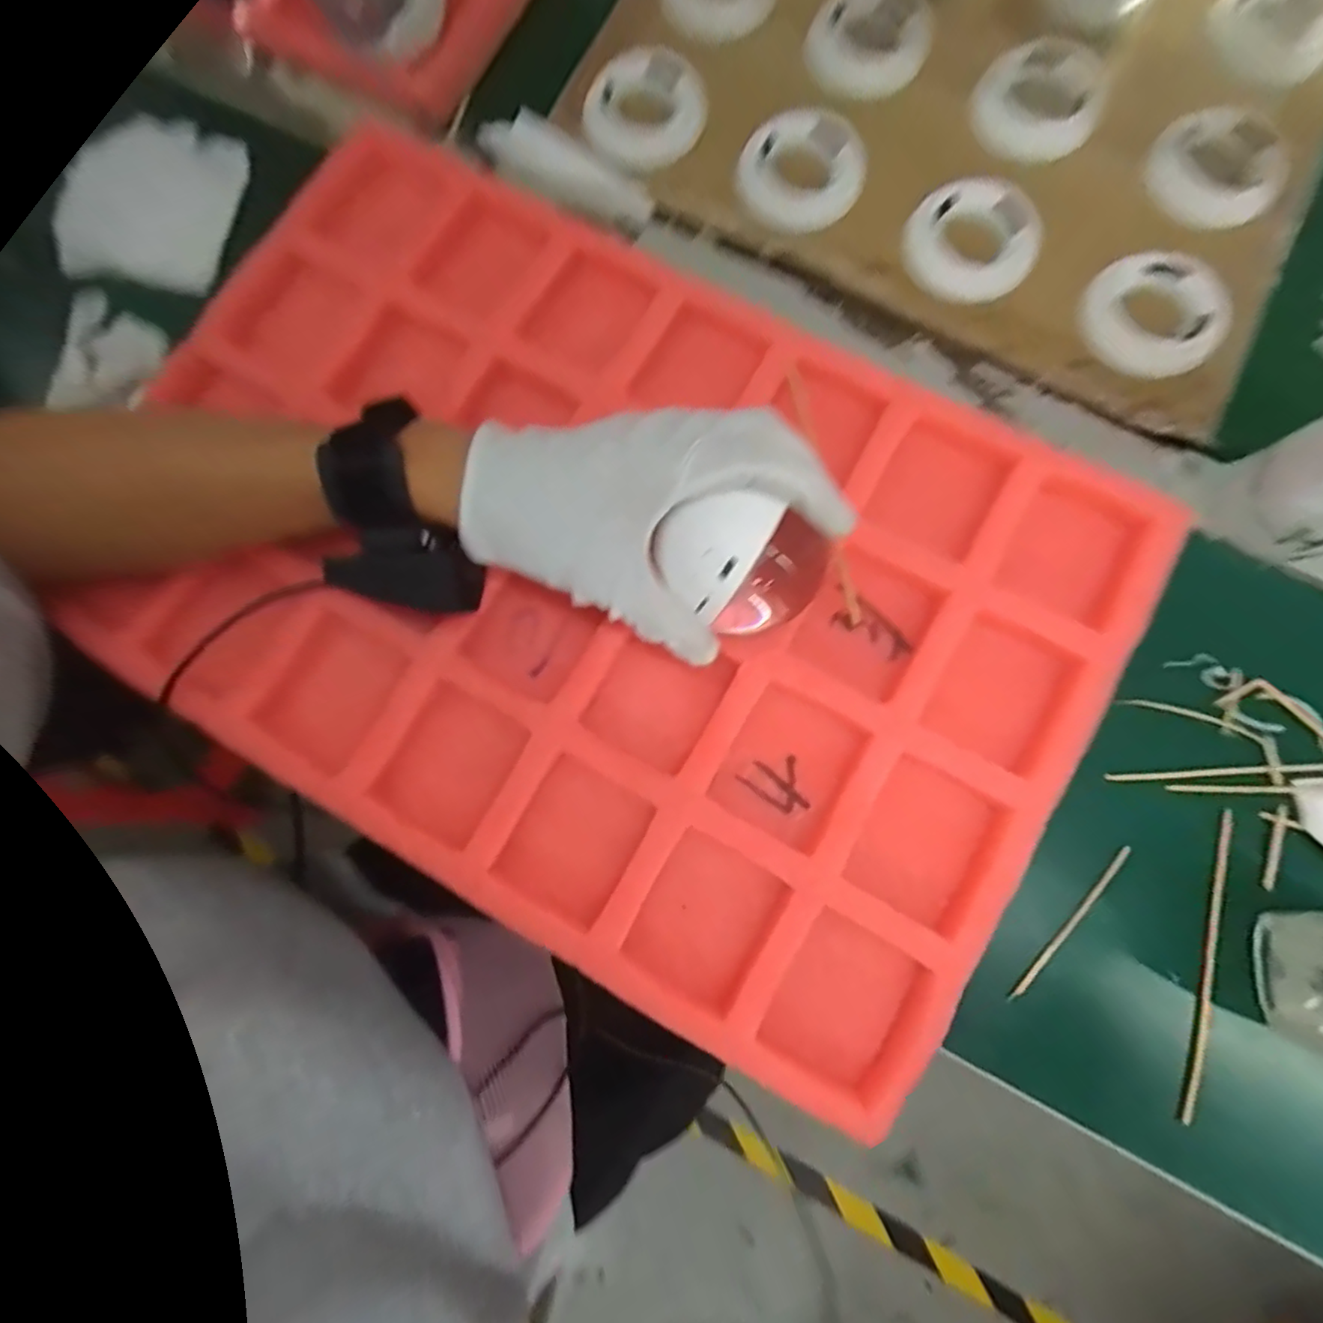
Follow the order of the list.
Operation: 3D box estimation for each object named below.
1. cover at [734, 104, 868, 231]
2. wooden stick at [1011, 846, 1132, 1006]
[{"bbox_3d":[0.081,-0.284,0.344,0.069,0.018,0.060,16,79,4],"label":"cover"},{"bbox_3d":[0.197,0.126,0.287,0.004,0.004,0.093,41,82,8],"label":"wooden stick"}]

